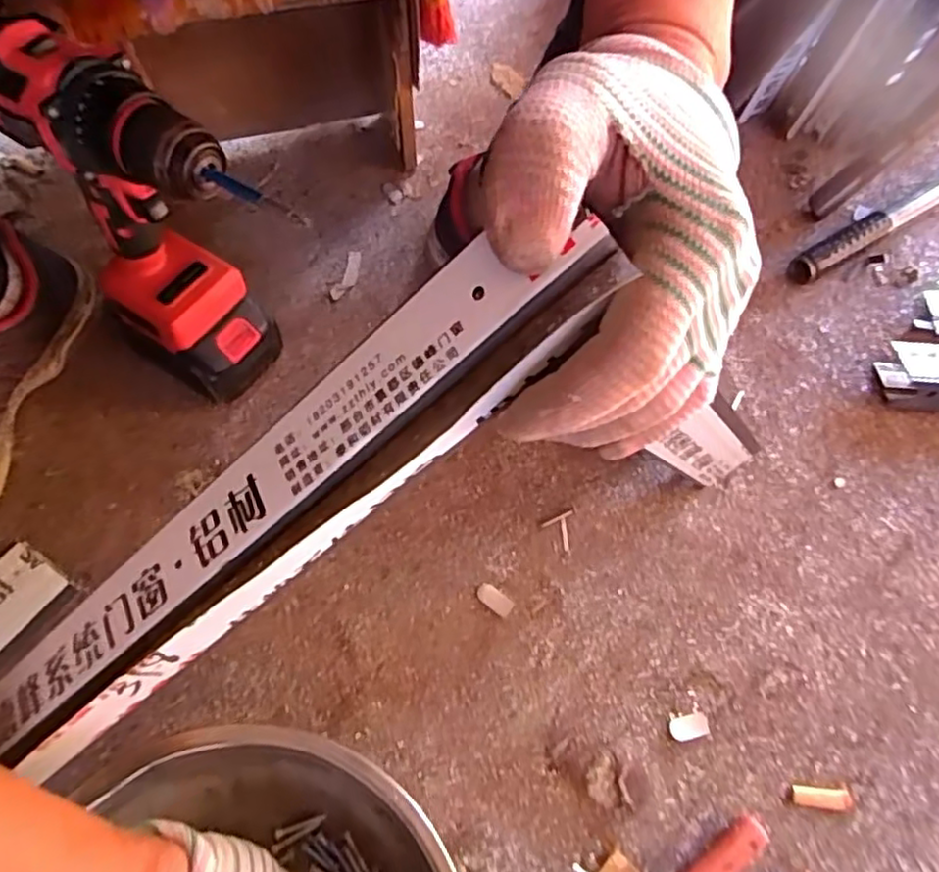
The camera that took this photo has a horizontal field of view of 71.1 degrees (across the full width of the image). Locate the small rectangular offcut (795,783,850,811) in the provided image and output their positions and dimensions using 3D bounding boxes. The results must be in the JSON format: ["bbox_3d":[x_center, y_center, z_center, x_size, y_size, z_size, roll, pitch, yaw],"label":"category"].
[{"bbox_3d":[0.220,0.225,0.409,0.036,0.004,0.012,5,63,1],"label":"small rectangular offcut"}]

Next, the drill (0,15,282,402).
[{"bbox_3d":[-0.187,-0.111,0.428,0.163,0.254,0.071,34,66,14],"label":"drill"}]

